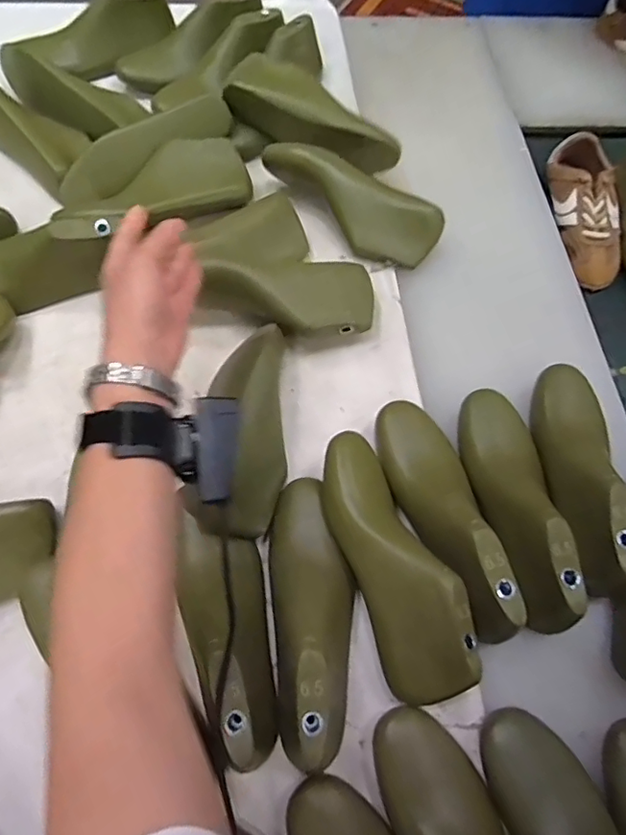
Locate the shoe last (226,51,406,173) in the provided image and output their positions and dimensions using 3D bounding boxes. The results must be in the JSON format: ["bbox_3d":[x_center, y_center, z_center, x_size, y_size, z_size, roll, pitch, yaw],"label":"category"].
[{"bbox_3d":[0.001,-0.380,0.689,0.224,0.068,0.065,26,66,8],"label":"shoe last"}]

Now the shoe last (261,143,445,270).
[{"bbox_3d":[0.040,-0.260,0.662,0.232,0.072,0.066,24,66,7],"label":"shoe last"}]

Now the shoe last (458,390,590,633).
[{"bbox_3d":[0.198,0.079,0.529,0.078,0.087,0.235,-3,51,-5],"label":"shoe last"}]

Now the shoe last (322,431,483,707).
[{"bbox_3d":[0.064,0.126,0.488,0.079,0.080,0.238,-18,67,-11],"label":"shoe last"}]

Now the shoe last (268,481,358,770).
[{"bbox_3d":[0.001,0.161,0.473,0.072,0.085,0.225,-5,65,-6],"label":"shoe last"}]

